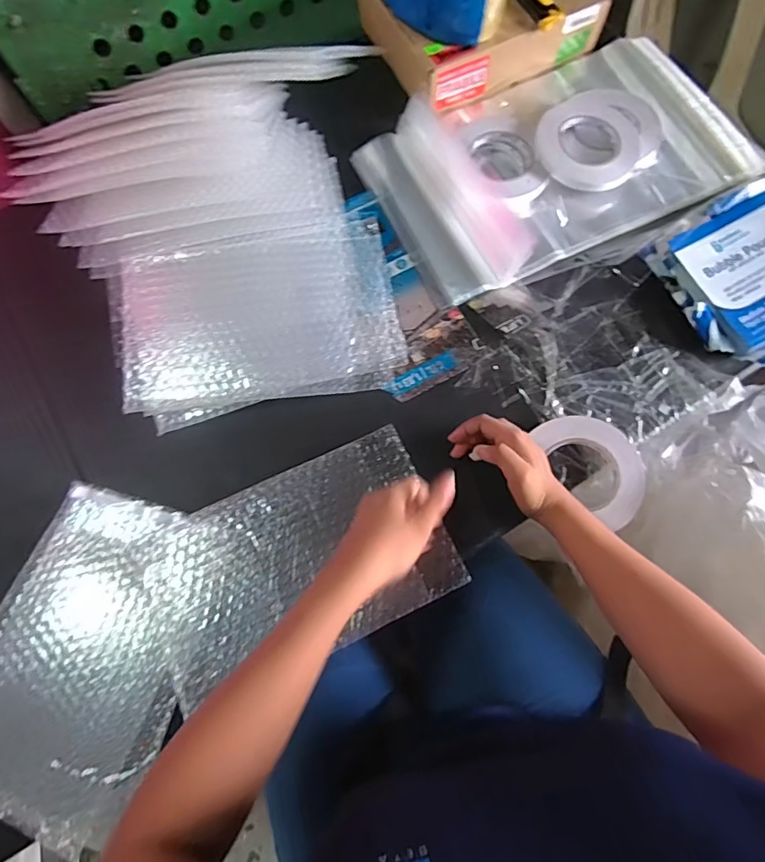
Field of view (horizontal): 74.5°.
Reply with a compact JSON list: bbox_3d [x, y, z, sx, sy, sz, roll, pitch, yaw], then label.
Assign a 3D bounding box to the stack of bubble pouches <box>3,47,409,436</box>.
[{"bbox_3d":[-0.189,-0.239,0.580,0.394,0.082,0.443,-15,76,-3],"label":"stack of bubble pouches"}]

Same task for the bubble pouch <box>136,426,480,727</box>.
[{"bbox_3d":[-0.085,0.132,0.516,0.295,0.012,0.184,-23,74,-10],"label":"bubble pouch"}]

